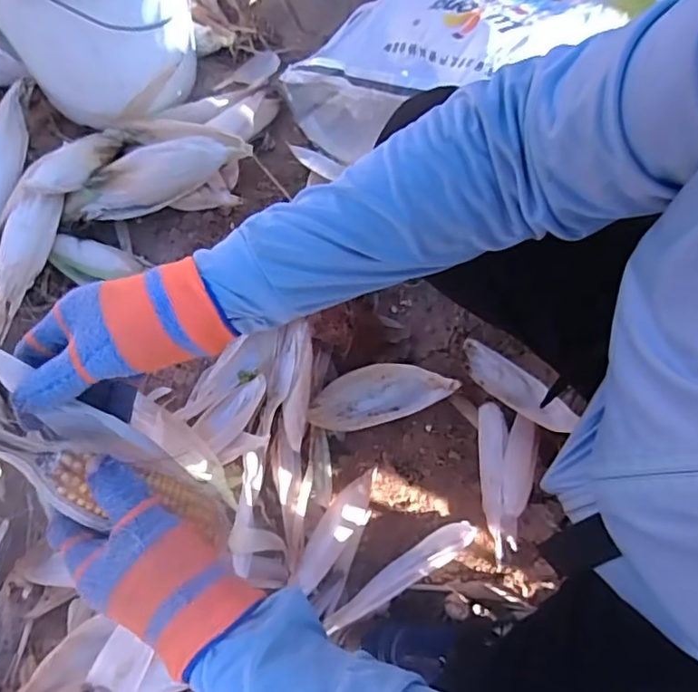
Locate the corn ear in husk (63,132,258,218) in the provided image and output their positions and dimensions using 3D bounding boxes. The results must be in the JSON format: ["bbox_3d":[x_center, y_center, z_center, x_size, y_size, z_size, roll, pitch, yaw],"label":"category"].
[{"bbox_3d":[-0.288,-0.251,0.824,0.296,0.071,0.067,-17,74,13],"label":"corn ear in husk"}]

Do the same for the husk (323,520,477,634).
[{"bbox_3d":[0.074,0.307,0.753,0.226,0.036,0.037,-34,75,-8],"label":"husk"}]

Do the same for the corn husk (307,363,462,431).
[{"bbox_3d":[0.045,0.067,0.795,0.204,0.028,0.077,-14,75,-5],"label":"corn husk"}]

